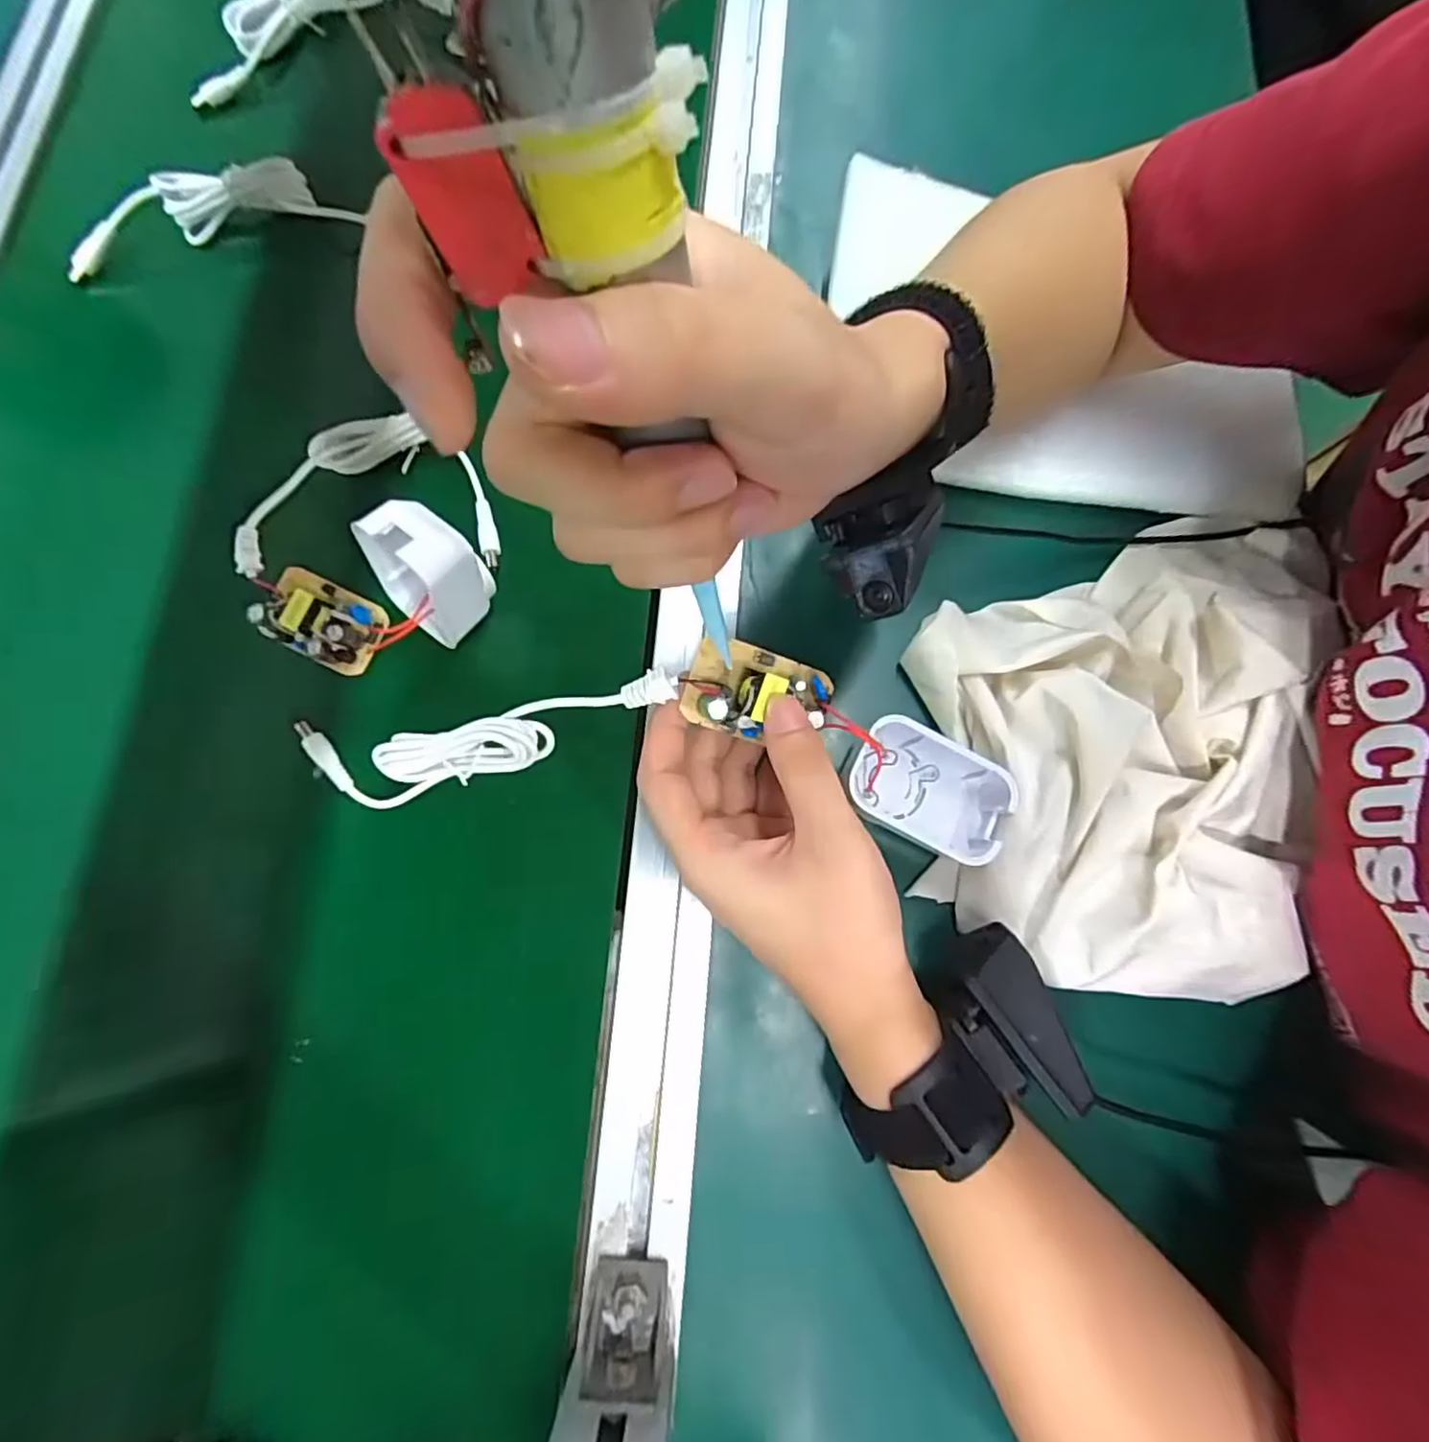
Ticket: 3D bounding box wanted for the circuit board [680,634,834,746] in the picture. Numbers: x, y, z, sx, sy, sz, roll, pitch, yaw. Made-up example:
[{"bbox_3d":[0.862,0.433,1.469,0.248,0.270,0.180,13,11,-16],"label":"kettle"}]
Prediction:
[{"bbox_3d":[0.018,-0.012,0.272,0.057,0.023,0.038,16,78,4],"label":"circuit board"}]

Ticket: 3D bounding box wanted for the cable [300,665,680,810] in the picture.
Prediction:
[{"bbox_3d":[-0.102,0.005,0.295,0.185,0.024,0.039,-14,77,17],"label":"cable"}]

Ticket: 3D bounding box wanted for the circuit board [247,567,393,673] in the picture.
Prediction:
[{"bbox_3d":[-0.192,-0.050,0.327,0.060,0.017,0.037,27,79,6],"label":"circuit board"}]

